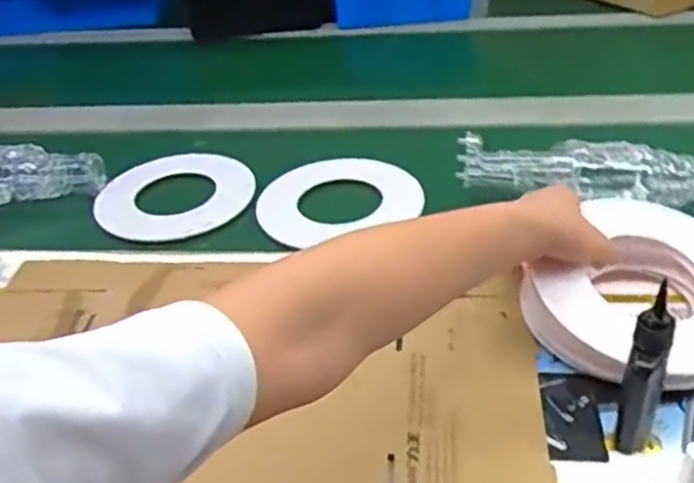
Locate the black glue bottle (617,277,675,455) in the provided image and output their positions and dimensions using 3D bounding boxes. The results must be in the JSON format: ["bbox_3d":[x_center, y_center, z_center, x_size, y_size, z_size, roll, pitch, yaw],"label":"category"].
[{"bbox_3d":[0.212,0.096,0.517,0.025,0.138,0.029,14,40,24],"label":"black glue bottle"}]

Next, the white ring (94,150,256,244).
[{"bbox_3d":[-0.211,-0.059,0.908,0.191,0.016,0.190,-3,36,2],"label":"white ring"}]

